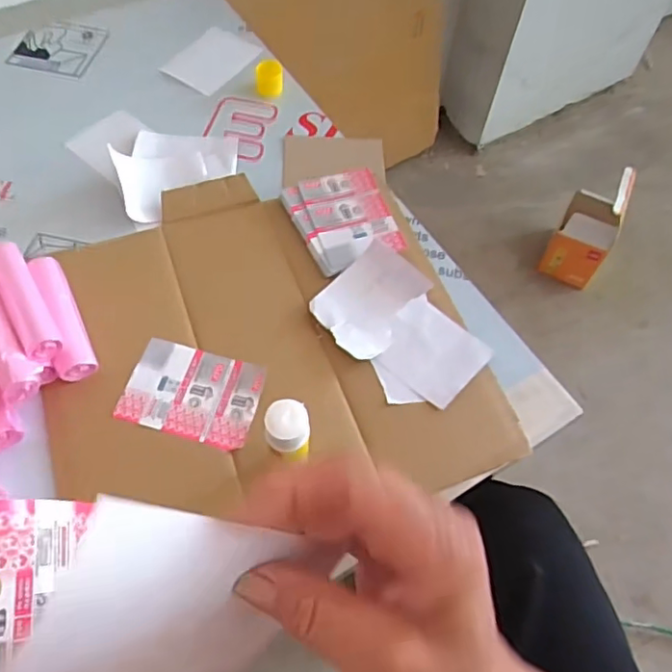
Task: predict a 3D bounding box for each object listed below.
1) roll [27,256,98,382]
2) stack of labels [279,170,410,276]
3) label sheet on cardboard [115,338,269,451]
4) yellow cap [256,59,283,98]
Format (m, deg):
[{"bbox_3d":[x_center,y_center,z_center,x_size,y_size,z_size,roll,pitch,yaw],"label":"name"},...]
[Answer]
[{"bbox_3d":[-0.235,-0.019,0.515,0.028,0.028,0.125,-20,63,-14],"label":"roll"},{"bbox_3d":[0.010,-0.118,0.601,0.096,0.019,0.115,-21,63,-14],"label":"stack of labels"},{"bbox_3d":[-0.119,0.047,0.500,0.107,0.005,0.078,14,60,5],"label":"label sheet on cardboard"},{"bbox_3d":[-0.077,-0.300,0.696,0.031,0.030,0.024,-5,61,-6],"label":"yellow cap"}]

